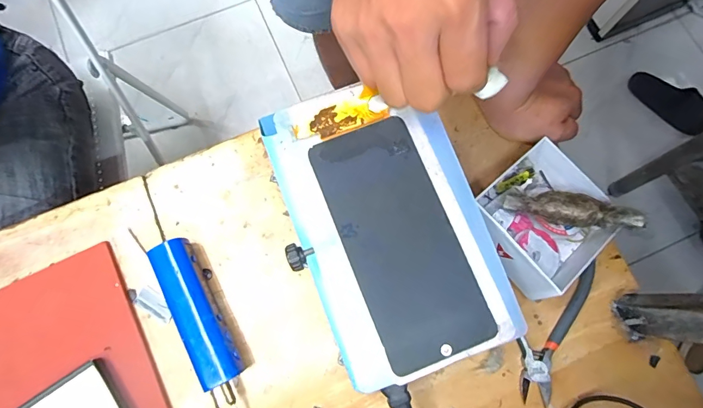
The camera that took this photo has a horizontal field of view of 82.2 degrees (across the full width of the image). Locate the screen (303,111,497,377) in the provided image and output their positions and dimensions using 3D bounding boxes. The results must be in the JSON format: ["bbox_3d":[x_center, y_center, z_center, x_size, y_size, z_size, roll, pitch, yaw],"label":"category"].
[{"bbox_3d":[0.027,0.020,0.249,0.066,0.005,0.149,-21,77,-5],"label":"screen"}]

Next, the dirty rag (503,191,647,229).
[{"bbox_3d":[0.185,0.004,0.341,0.103,0.014,0.027,10,76,22],"label":"dirty rag"}]

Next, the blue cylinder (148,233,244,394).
[{"bbox_3d":[-0.133,0.091,0.350,0.033,0.030,0.127,-28,78,-7],"label":"blue cylinder"}]

